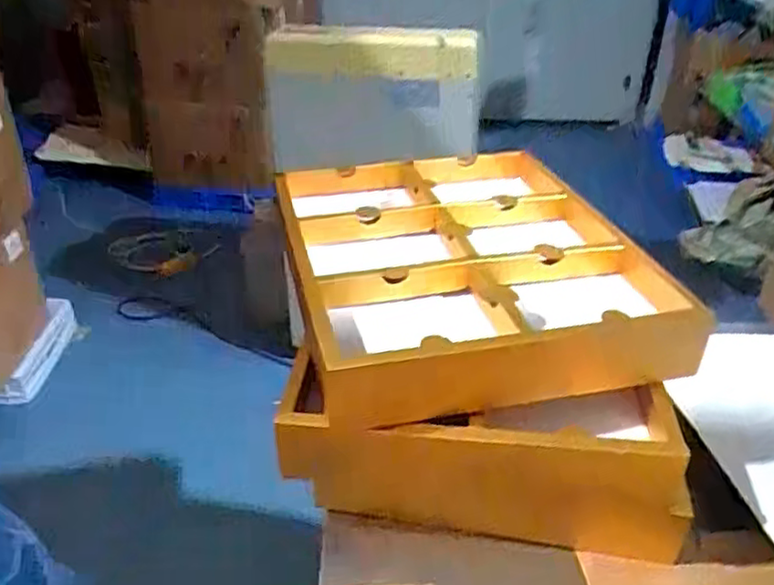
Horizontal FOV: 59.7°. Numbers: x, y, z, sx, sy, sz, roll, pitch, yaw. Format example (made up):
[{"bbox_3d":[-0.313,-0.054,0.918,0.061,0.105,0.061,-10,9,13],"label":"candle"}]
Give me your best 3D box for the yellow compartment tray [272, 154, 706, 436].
[{"bbox_3d":[0.096,-0.042,0.824,0.415,0.079,0.440,-7,34,-10],"label":"yellow compartment tray"}]

